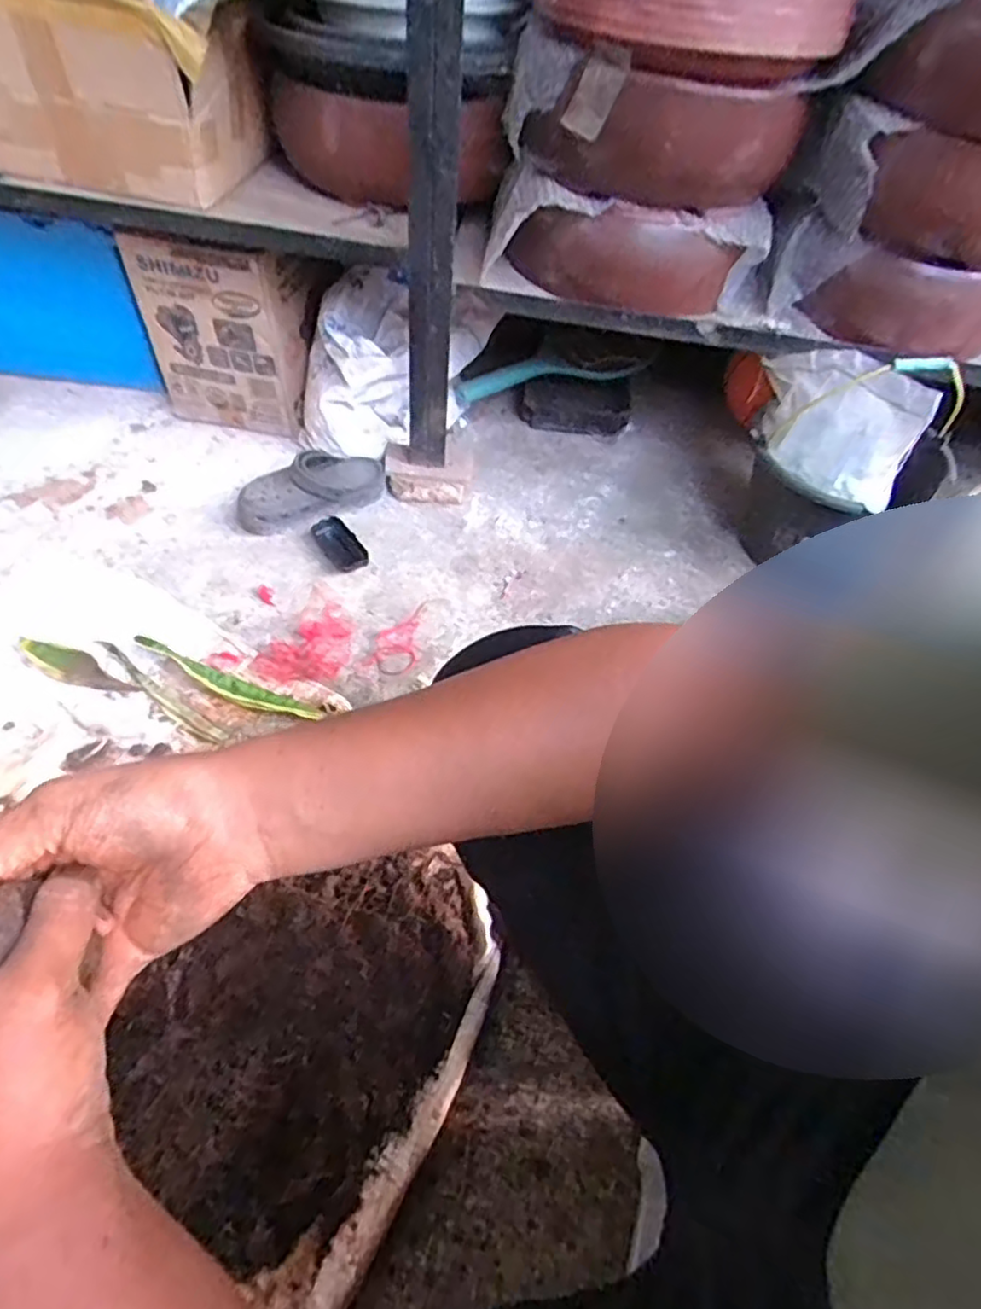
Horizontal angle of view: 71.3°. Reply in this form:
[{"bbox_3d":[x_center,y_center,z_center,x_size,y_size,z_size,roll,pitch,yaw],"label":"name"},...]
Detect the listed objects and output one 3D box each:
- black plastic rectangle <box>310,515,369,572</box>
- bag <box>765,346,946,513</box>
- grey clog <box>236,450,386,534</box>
[{"bbox_3d":[-0.233,-0.173,1.060,0.050,0.025,0.106,-34,63,-26],"label":"black plastic rectangle"},{"bbox_3d":[0.445,-0.308,0.894,0.052,0.159,0.222,-29,61,-23],"label":"bag"},{"bbox_3d":[-0.283,-0.260,1.083,0.235,0.079,0.099,-17,57,-17],"label":"grey clog"}]

